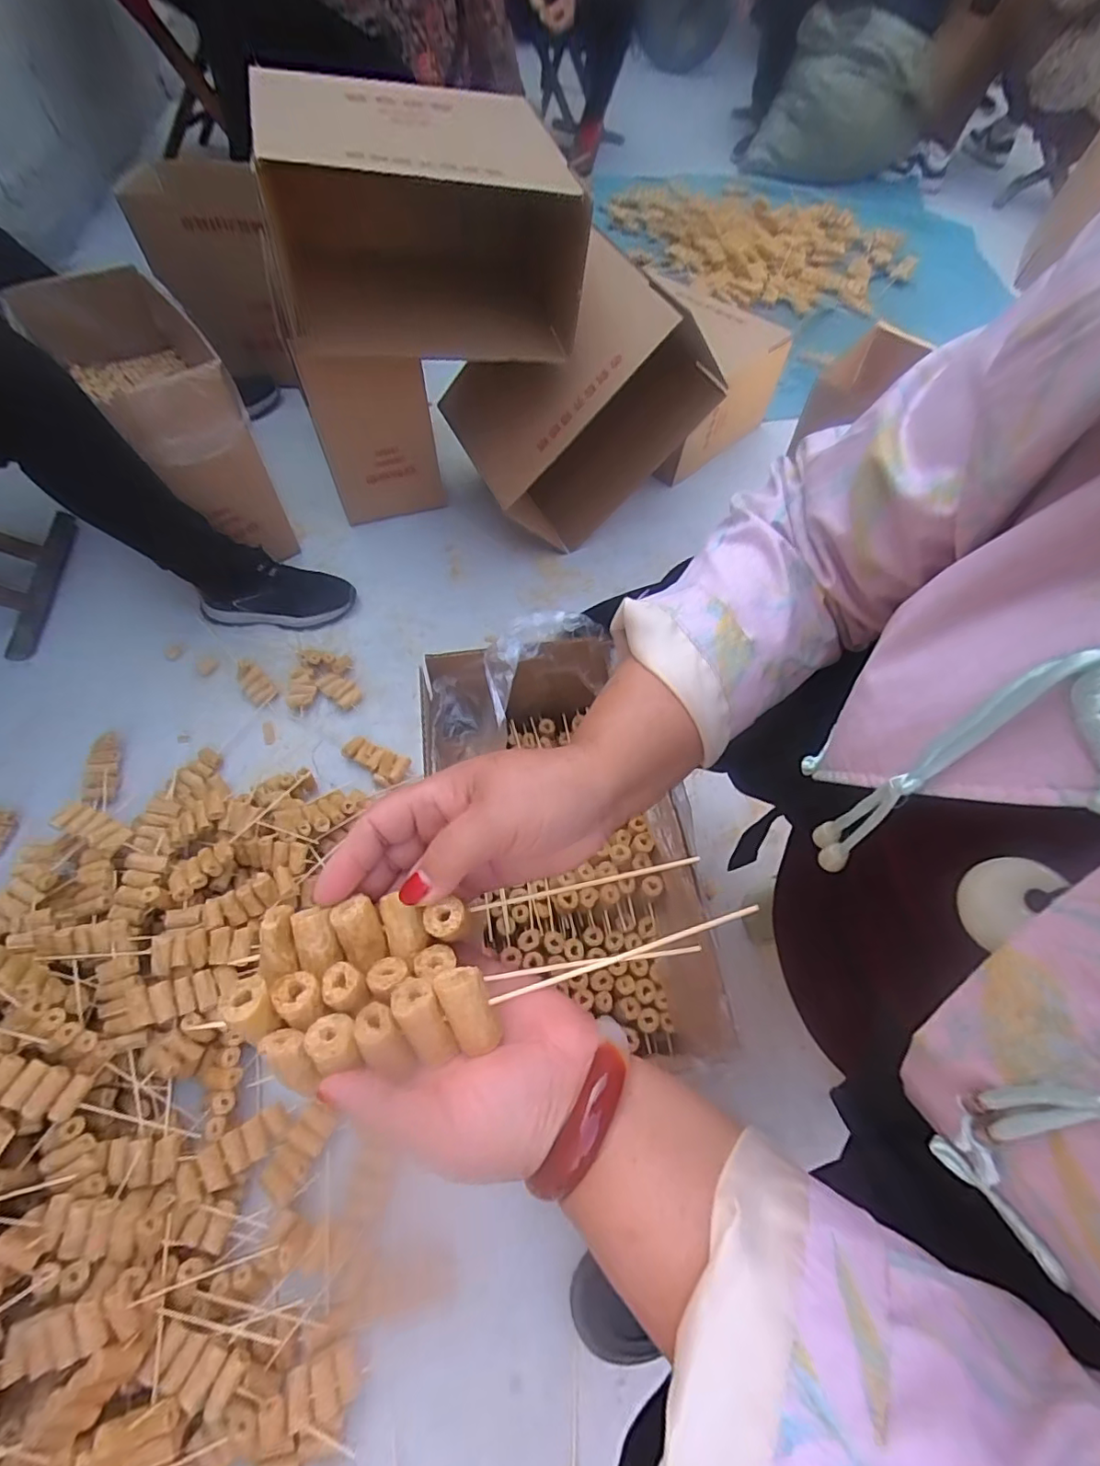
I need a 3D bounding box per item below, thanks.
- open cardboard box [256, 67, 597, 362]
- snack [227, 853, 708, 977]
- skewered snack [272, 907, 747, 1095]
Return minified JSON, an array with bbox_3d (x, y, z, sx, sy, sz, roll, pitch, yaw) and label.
[{"bbox_3d":[-0.175,-0.682,0.743,0.397,0.223,0.280,-12,61,-8],"label":"open cardboard box"},{"bbox_3d":[-0.043,0.084,0.264,0.188,0.020,0.028,-10,61,-2],"label":"snack"},{"bbox_3d":[-0.014,0.111,0.240,0.208,0.022,0.032,-15,62,-5],"label":"skewered snack"}]

